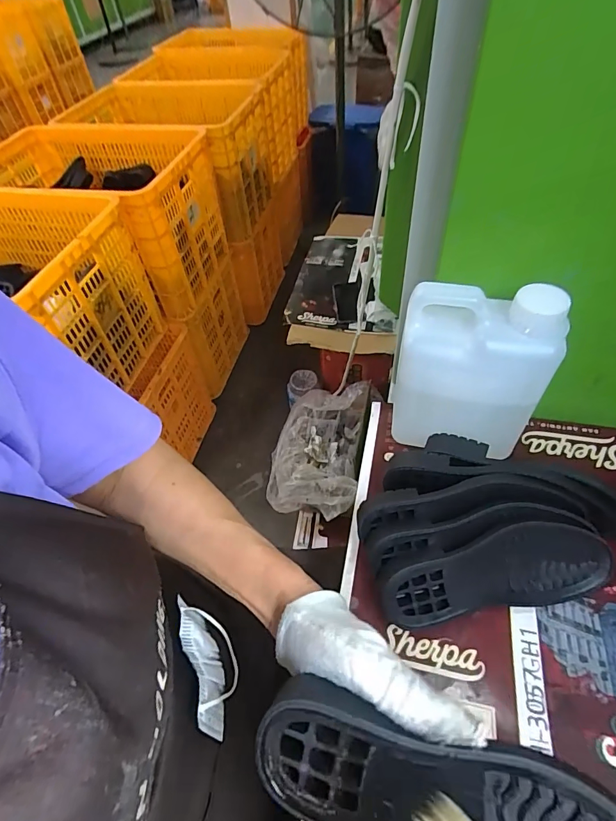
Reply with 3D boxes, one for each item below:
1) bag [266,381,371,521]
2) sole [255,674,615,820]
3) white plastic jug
[{"bbox_3d":[0.024,0.105,1.174,0.236,0.164,0.390,7,52,11],"label":"bag"},{"bbox_3d":[0.073,0.181,0.194,0.194,0.033,0.073,17,93,11],"label":"sole"},{"bbox_3d":[0.145,-0.029,0.392,0.124,0.170,0.065,3,51,8],"label":"white plastic jug"}]

